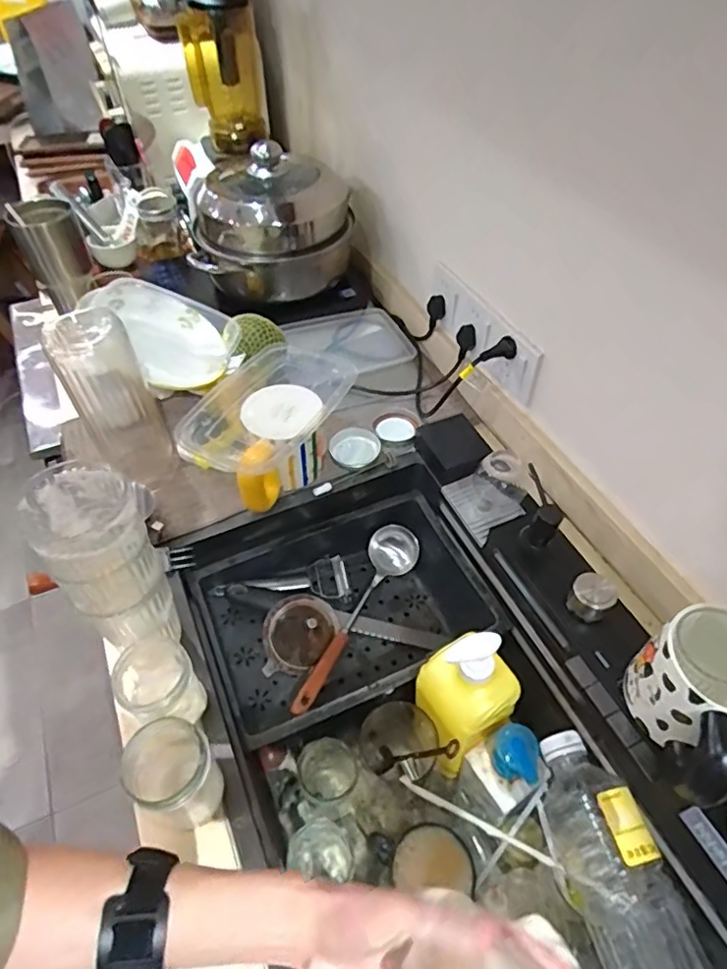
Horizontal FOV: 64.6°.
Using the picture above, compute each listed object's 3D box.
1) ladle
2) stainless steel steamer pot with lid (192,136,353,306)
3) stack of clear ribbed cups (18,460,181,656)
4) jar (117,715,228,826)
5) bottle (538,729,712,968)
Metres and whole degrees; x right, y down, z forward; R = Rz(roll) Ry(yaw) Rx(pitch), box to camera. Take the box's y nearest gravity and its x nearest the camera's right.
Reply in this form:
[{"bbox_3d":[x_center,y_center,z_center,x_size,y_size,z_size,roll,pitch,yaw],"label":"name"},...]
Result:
[{"bbox_3d":[-0.020,0.165,0.743,0.067,0.065,0.289,25,54,20],"label":"ladle"},{"bbox_3d":[-0.144,-0.411,0.932,0.240,0.210,0.219,0,50,0],"label":"stainless steel steamer pot with lid"},{"bbox_3d":[-0.221,0.076,0.510,0.079,0.192,0.081,33,57,25],"label":"stack of clear ribbed cups"},{"bbox_3d":[-0.156,0.240,0.478,0.067,0.100,0.062,0,50,0],"label":"jar"},{"bbox_3d":[0.220,0.355,0.475,0.076,0.088,0.275,-12,51,-10],"label":"bottle"}]

